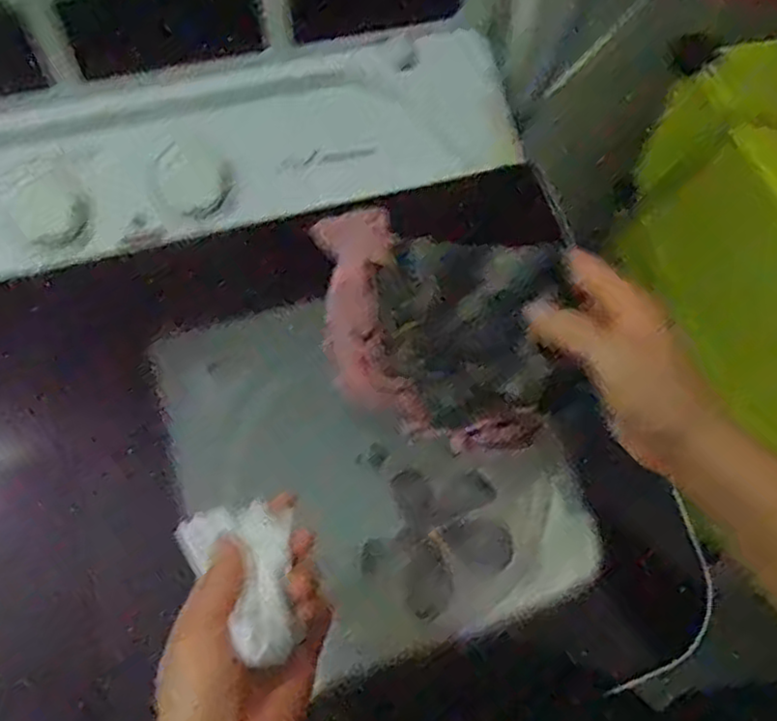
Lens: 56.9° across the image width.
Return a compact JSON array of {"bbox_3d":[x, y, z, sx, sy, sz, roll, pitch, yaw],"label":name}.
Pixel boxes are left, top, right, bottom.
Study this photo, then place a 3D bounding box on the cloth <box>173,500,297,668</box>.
[{"bbox_3d":[-0.067,0.102,0.359,0.051,0.027,0.086,-34,68,-19],"label":"cloth"}]

